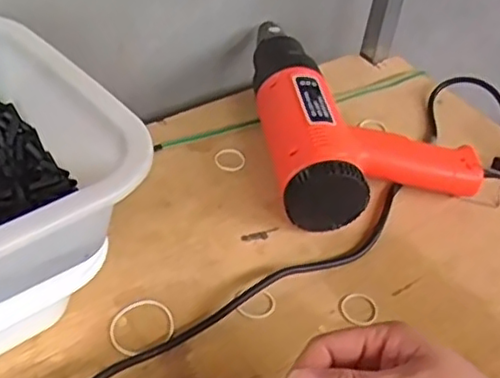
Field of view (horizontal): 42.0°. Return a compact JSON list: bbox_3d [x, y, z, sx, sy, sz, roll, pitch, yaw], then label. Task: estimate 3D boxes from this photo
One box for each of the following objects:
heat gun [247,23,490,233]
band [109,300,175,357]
[{"bbox_3d":[0.101,-0.079,0.632,0.188,0.072,0.265,-2,44,-10],"label":"heat gun"},{"bbox_3d":[-0.079,0.099,0.471,0.047,0.004,0.041,-18,49,-25],"label":"band"}]

